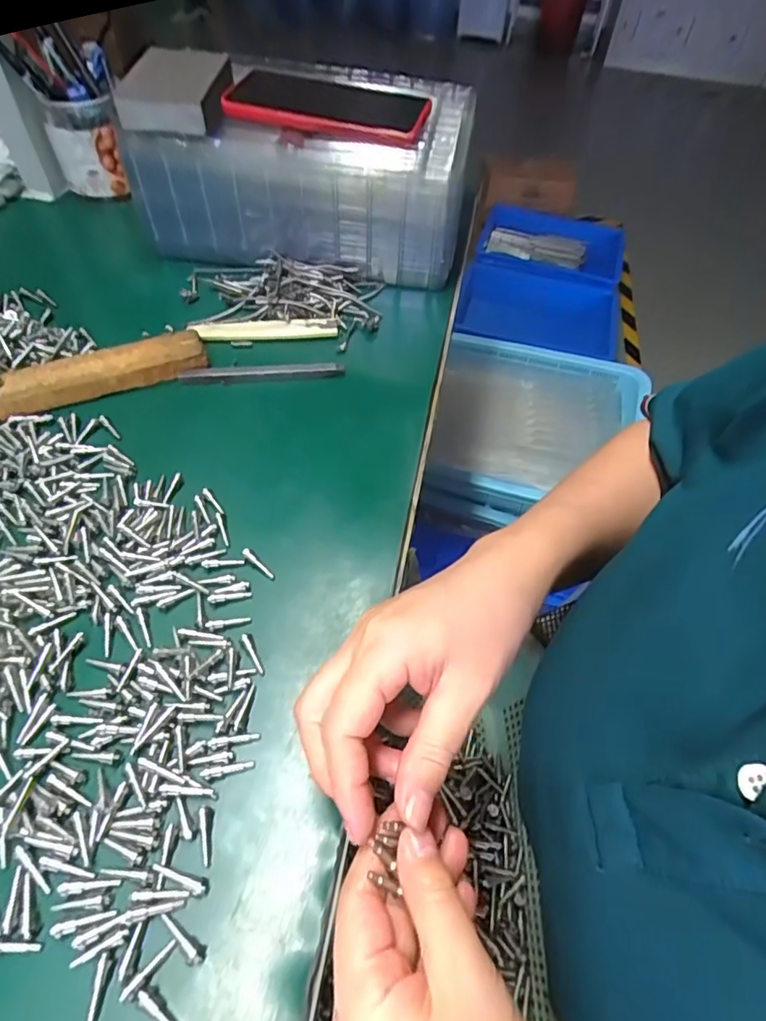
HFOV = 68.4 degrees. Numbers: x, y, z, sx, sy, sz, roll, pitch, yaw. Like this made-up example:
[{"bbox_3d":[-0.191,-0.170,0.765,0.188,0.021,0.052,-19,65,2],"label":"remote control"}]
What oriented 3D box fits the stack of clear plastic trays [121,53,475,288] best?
[{"bbox_3d":[-0.064,-0.310,0.520,0.276,0.116,0.161,8,53,1],"label":"stack of clear plastic trays"}]

